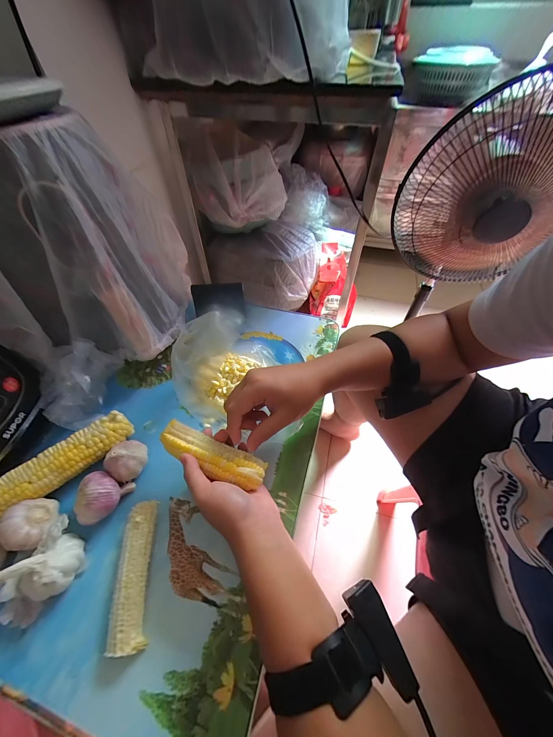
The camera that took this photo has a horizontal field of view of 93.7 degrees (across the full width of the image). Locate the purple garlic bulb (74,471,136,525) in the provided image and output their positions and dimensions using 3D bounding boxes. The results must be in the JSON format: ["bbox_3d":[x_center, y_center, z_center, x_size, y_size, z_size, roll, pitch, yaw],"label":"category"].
[{"bbox_3d":[-0.211,0.154,0.308,0.044,0.044,0.052,9,53,7],"label":"purple garlic bulb"}]

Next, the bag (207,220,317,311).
[{"bbox_3d":[-0.037,-0.351,0.884,0.329,0.192,0.213,5,53,4],"label":"bag"}]

